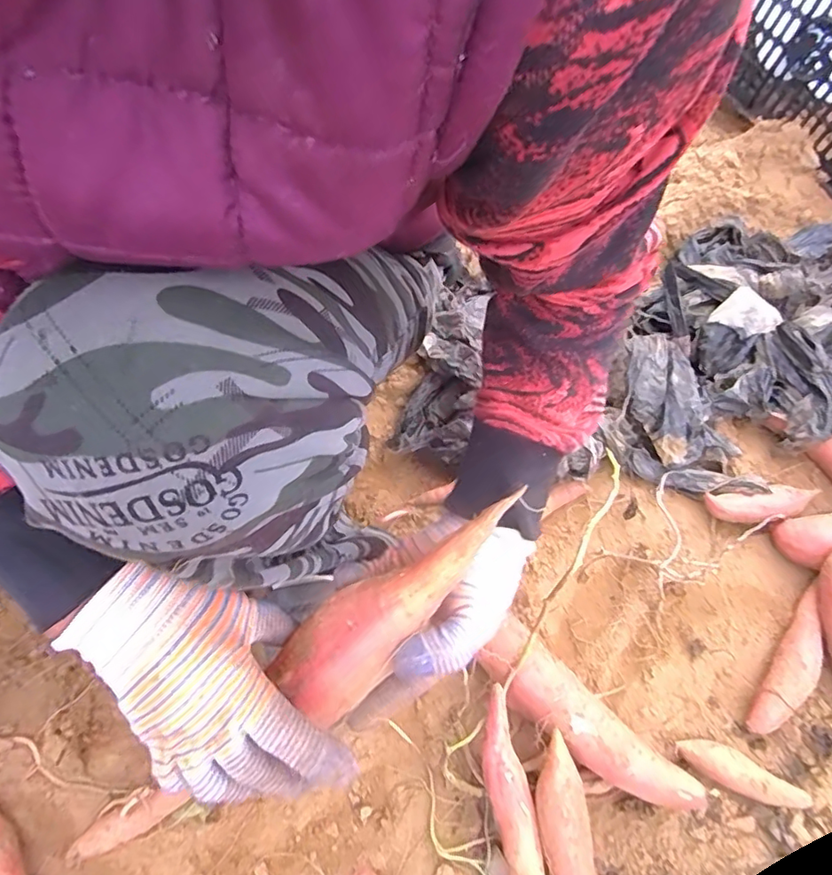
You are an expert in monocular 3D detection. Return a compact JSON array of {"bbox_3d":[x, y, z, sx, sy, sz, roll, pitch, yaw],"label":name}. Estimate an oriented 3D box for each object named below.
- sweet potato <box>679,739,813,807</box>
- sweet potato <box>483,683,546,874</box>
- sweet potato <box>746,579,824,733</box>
[{"bbox_3d":[0.293,0.303,0.485,0.112,0.026,0.028,26,66,9],"label":"sweet potato"},{"bbox_3d":[0.084,0.333,0.451,0.035,0.045,0.220,-6,63,-7],"label":"sweet potato"},{"bbox_3d":[0.373,0.220,0.534,0.031,0.042,0.160,39,68,15],"label":"sweet potato"}]

